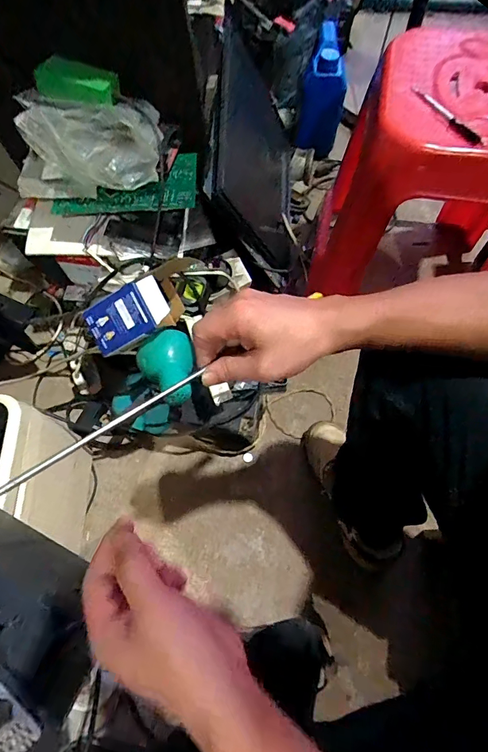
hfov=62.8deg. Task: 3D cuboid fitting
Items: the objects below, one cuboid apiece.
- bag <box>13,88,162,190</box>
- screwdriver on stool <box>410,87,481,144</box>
[{"bbox_3d":[-0.233,-0.371,0.634,0.198,0.098,0.093,-4,68,1],"label":"bag"},{"bbox_3d":[0.244,-0.315,0.482,0.107,0.011,0.018,45,75,4],"label":"screwdriver on stool"}]

